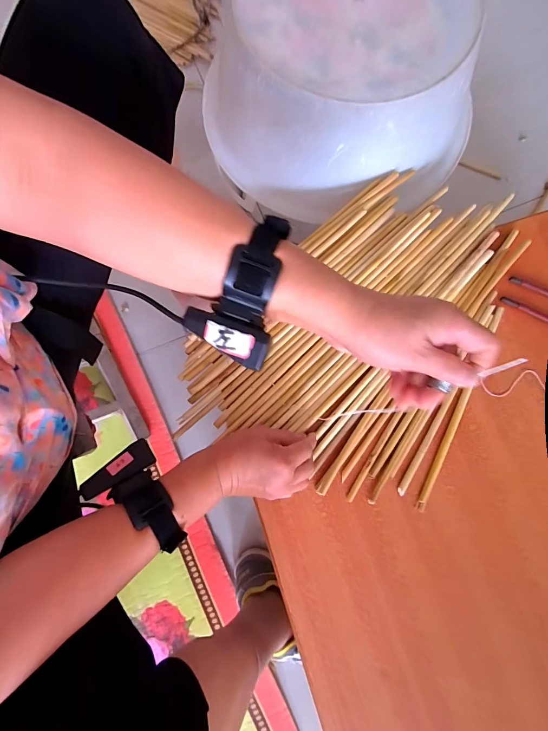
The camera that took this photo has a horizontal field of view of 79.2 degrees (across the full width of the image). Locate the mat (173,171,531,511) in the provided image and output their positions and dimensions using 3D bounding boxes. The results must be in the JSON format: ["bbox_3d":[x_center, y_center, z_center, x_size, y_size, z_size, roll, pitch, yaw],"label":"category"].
[{"bbox_3d":[0.115,-0.066,0.449,0.338,0.033,0.443,26,83,1],"label":"mat"}]

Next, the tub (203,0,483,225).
[{"bbox_3d":[0.129,-0.447,0.514,0.390,0.145,0.403,29,82,4],"label":"tub"}]

